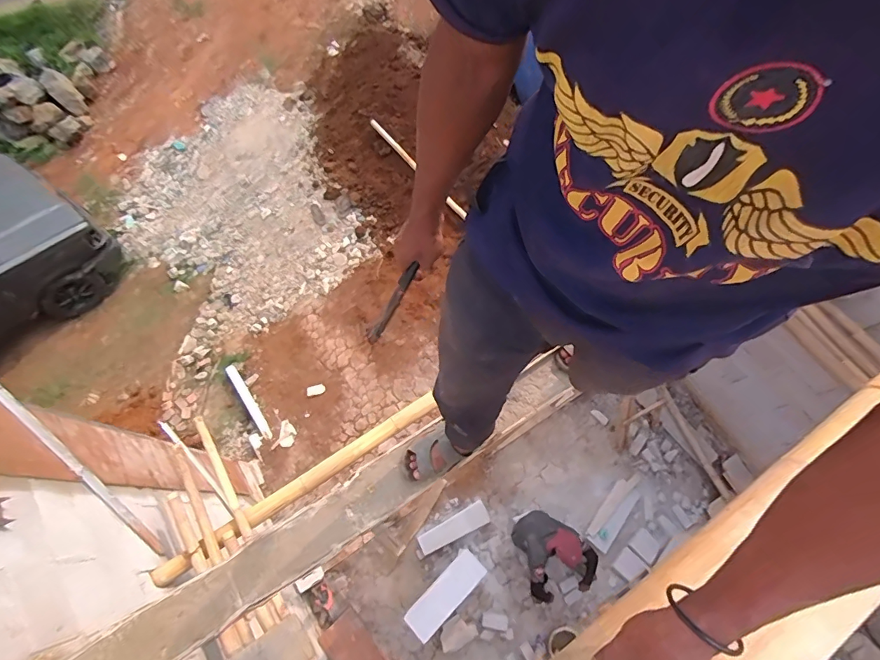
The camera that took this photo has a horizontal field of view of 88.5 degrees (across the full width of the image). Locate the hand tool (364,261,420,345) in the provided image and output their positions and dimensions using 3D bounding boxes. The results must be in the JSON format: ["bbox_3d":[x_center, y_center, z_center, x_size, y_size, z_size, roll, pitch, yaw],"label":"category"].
[{"bbox_3d":[-0.077,-0.040,0.726,0.023,0.027,0.152,40,115,13],"label":"hand tool"}]

